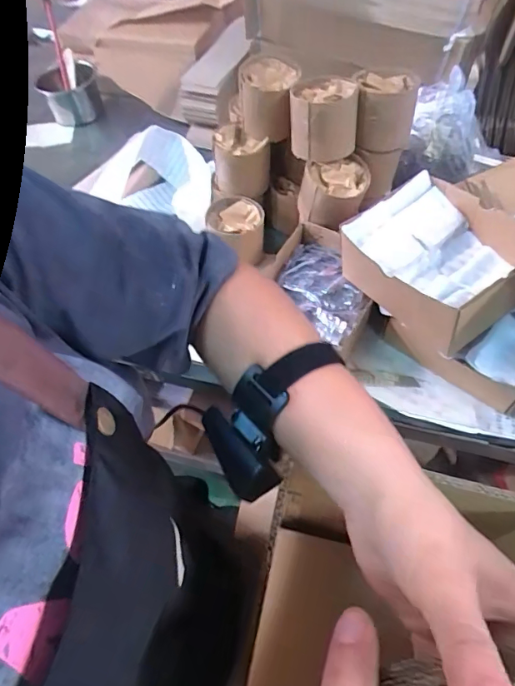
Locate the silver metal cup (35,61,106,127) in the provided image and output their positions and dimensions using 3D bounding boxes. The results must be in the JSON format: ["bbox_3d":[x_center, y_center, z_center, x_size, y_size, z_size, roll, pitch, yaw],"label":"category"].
[{"bbox_3d":[-0.416,-0.556,1.051,0.128,0.074,0.130,-12,58,-6],"label":"silver metal cup"}]

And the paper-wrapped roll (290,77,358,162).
[{"bbox_3d":[0.095,-0.324,0.684,0.094,0.080,0.087,-1,57,1],"label":"paper-wrapped roll"}]

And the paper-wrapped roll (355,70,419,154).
[{"bbox_3d":[0.187,-0.346,0.702,0.087,0.074,0.092,8,58,7],"label":"paper-wrapped roll"}]

